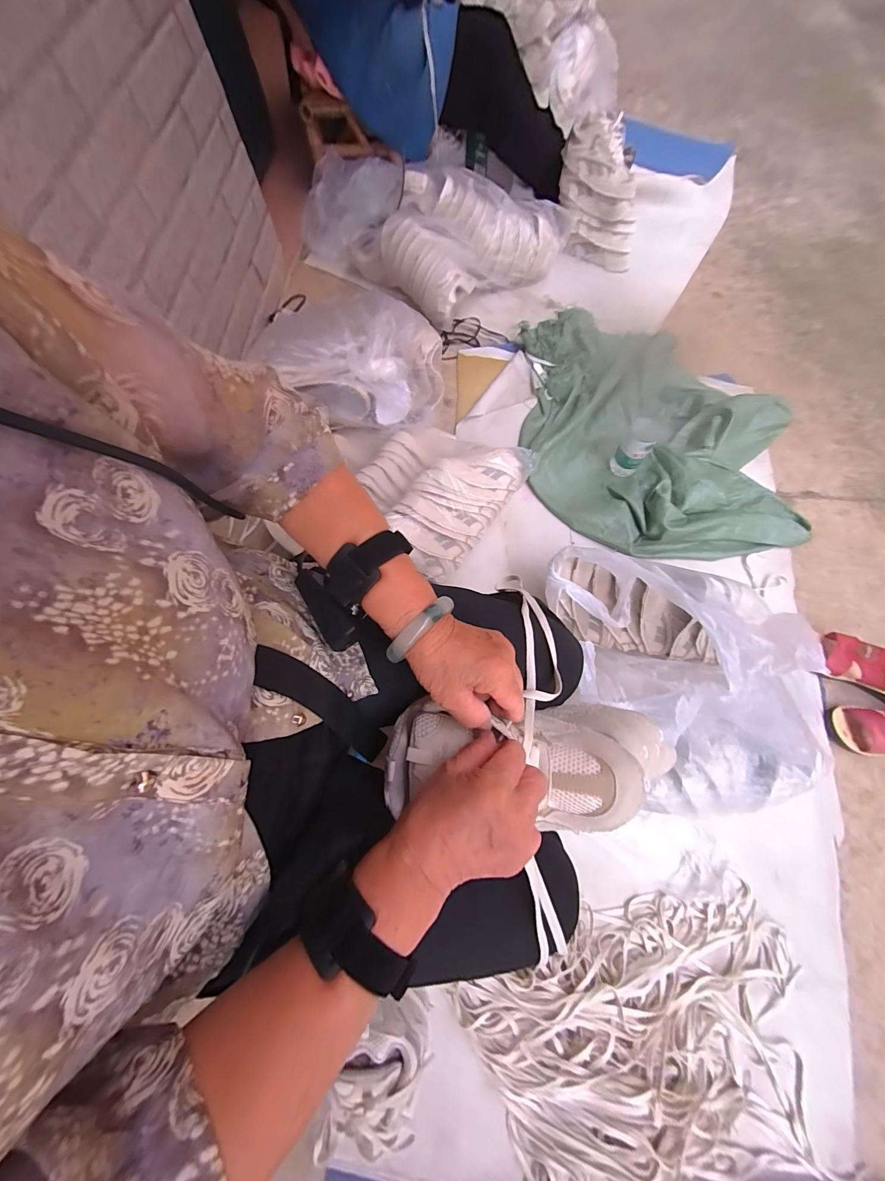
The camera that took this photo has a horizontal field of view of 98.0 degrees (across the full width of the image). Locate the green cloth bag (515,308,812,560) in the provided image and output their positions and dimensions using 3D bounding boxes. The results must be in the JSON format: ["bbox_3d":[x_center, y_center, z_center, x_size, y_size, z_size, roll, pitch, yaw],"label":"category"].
[{"bbox_3d":[0.503,-0.383,0.910,0.626,0.104,0.624,6,72,0],"label":"green cloth bag"}]

